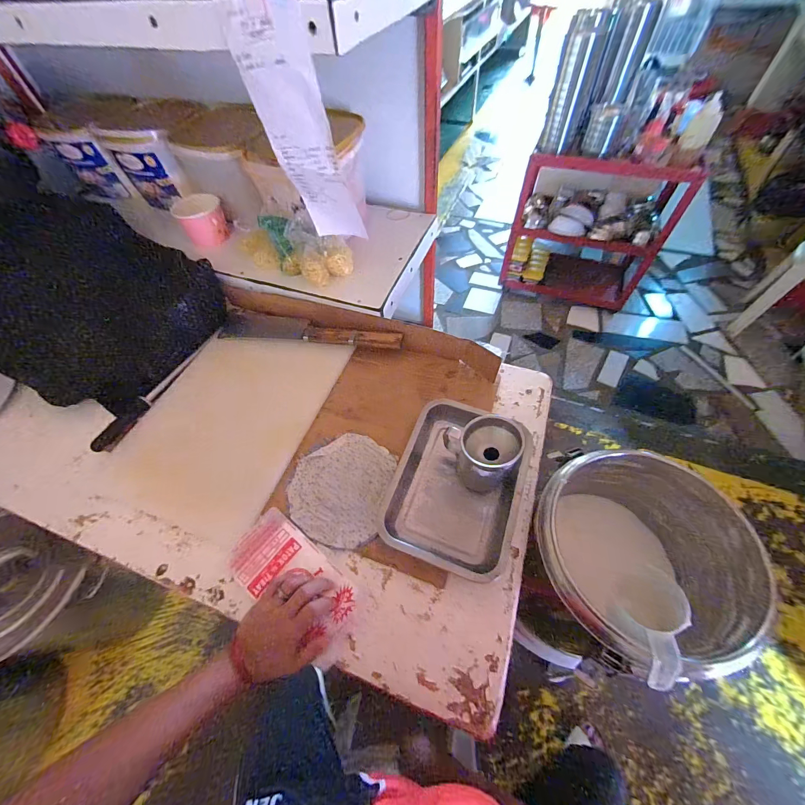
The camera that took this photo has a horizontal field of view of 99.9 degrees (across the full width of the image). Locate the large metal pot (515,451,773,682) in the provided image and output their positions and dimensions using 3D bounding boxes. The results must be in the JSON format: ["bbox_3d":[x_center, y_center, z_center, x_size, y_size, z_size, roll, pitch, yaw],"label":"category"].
[{"bbox_3d":[0.335,0.273,0.599,0.261,0.361,0.295,-10,57,-3],"label":"large metal pot"}]

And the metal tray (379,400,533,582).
[{"bbox_3d":[0.096,0.123,0.534,0.201,0.040,0.258,16,59,13],"label":"metal tray"}]

